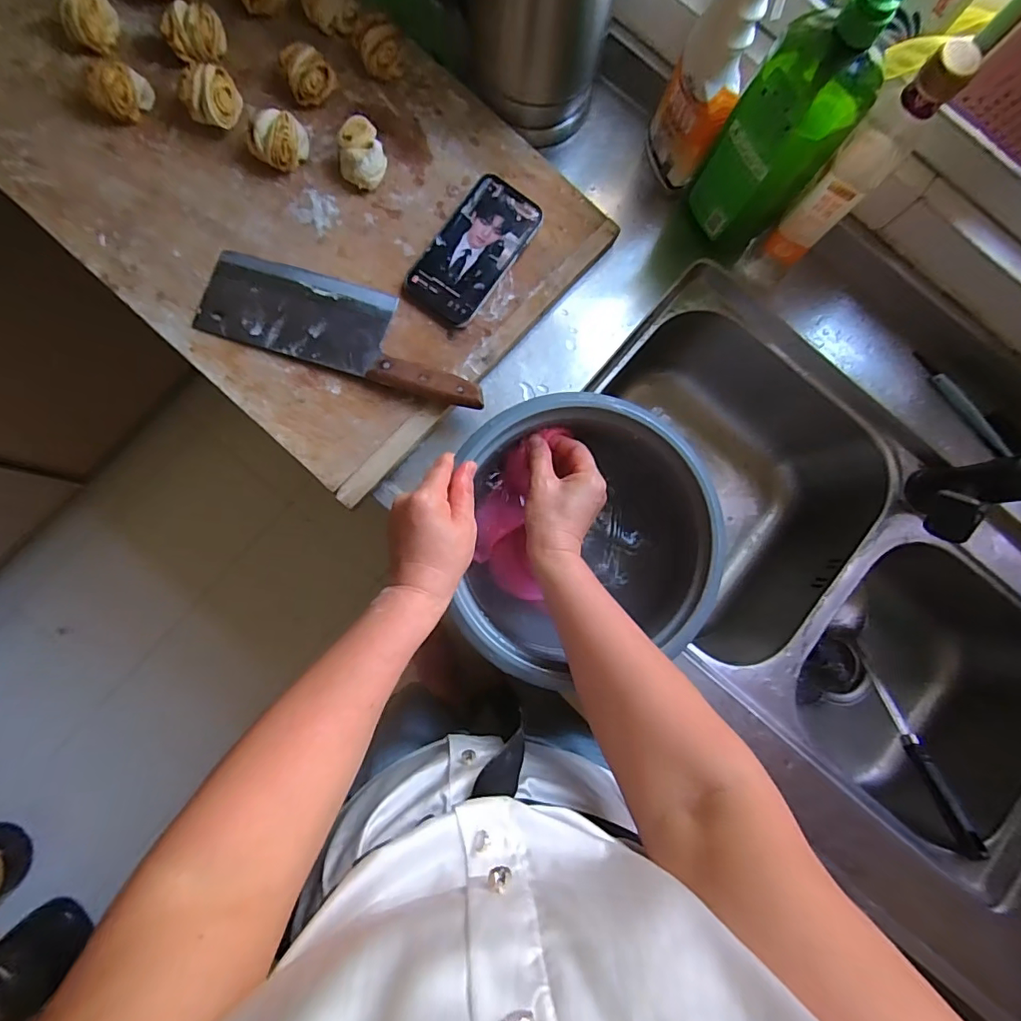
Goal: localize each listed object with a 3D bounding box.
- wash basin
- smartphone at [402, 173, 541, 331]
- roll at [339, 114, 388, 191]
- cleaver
[{"bbox_3d":[0.073,0.019,0.484,0.213,0.100,0.226,-5,84,-5],"label":"wash basin"},{"bbox_3d":[-0.038,-0.281,0.545,0.081,0.017,0.163,32,82,-1],"label":"smartphone"},{"bbox_3d":[-0.157,-0.374,0.532,0.049,0.040,0.058,-16,85,-6],"label":"roll"},{"bbox_3d":[-0.167,-0.190,0.522,0.296,0.019,0.093,16,82,-3],"label":"cleaver"}]

